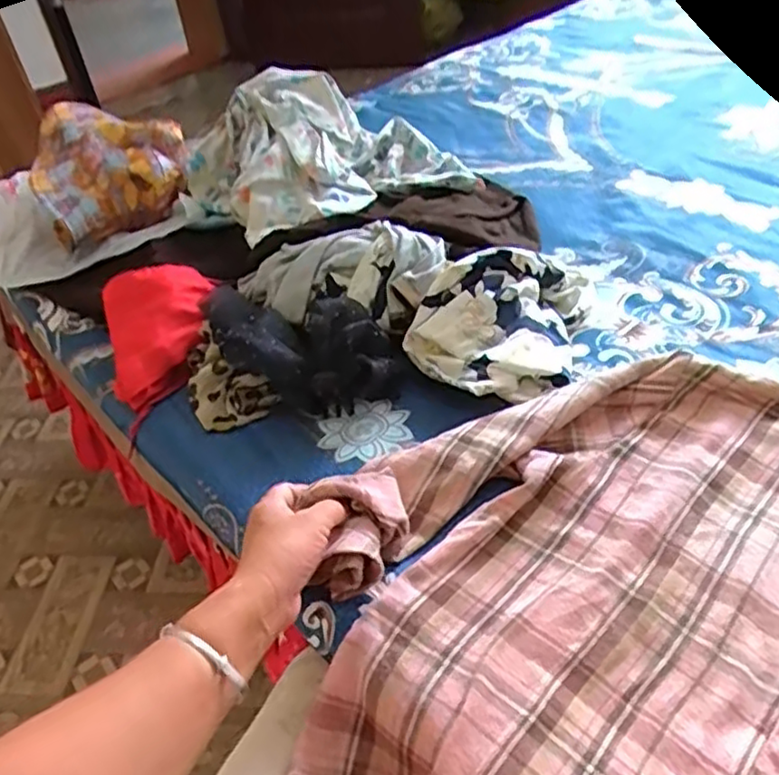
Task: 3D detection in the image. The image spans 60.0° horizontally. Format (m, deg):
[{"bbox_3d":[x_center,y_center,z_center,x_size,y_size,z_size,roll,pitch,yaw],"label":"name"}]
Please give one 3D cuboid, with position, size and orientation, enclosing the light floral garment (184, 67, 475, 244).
[{"bbox_3d":[-0.066,-0.296,0.859,0.327,0.145,0.210,-33,49,-24],"label":"light floral garment"}]

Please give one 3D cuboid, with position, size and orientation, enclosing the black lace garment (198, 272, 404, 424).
[{"bbox_3d":[-0.095,-0.037,0.677,0.214,0.097,0.092,9,46,17],"label":"black lace garment"}]

